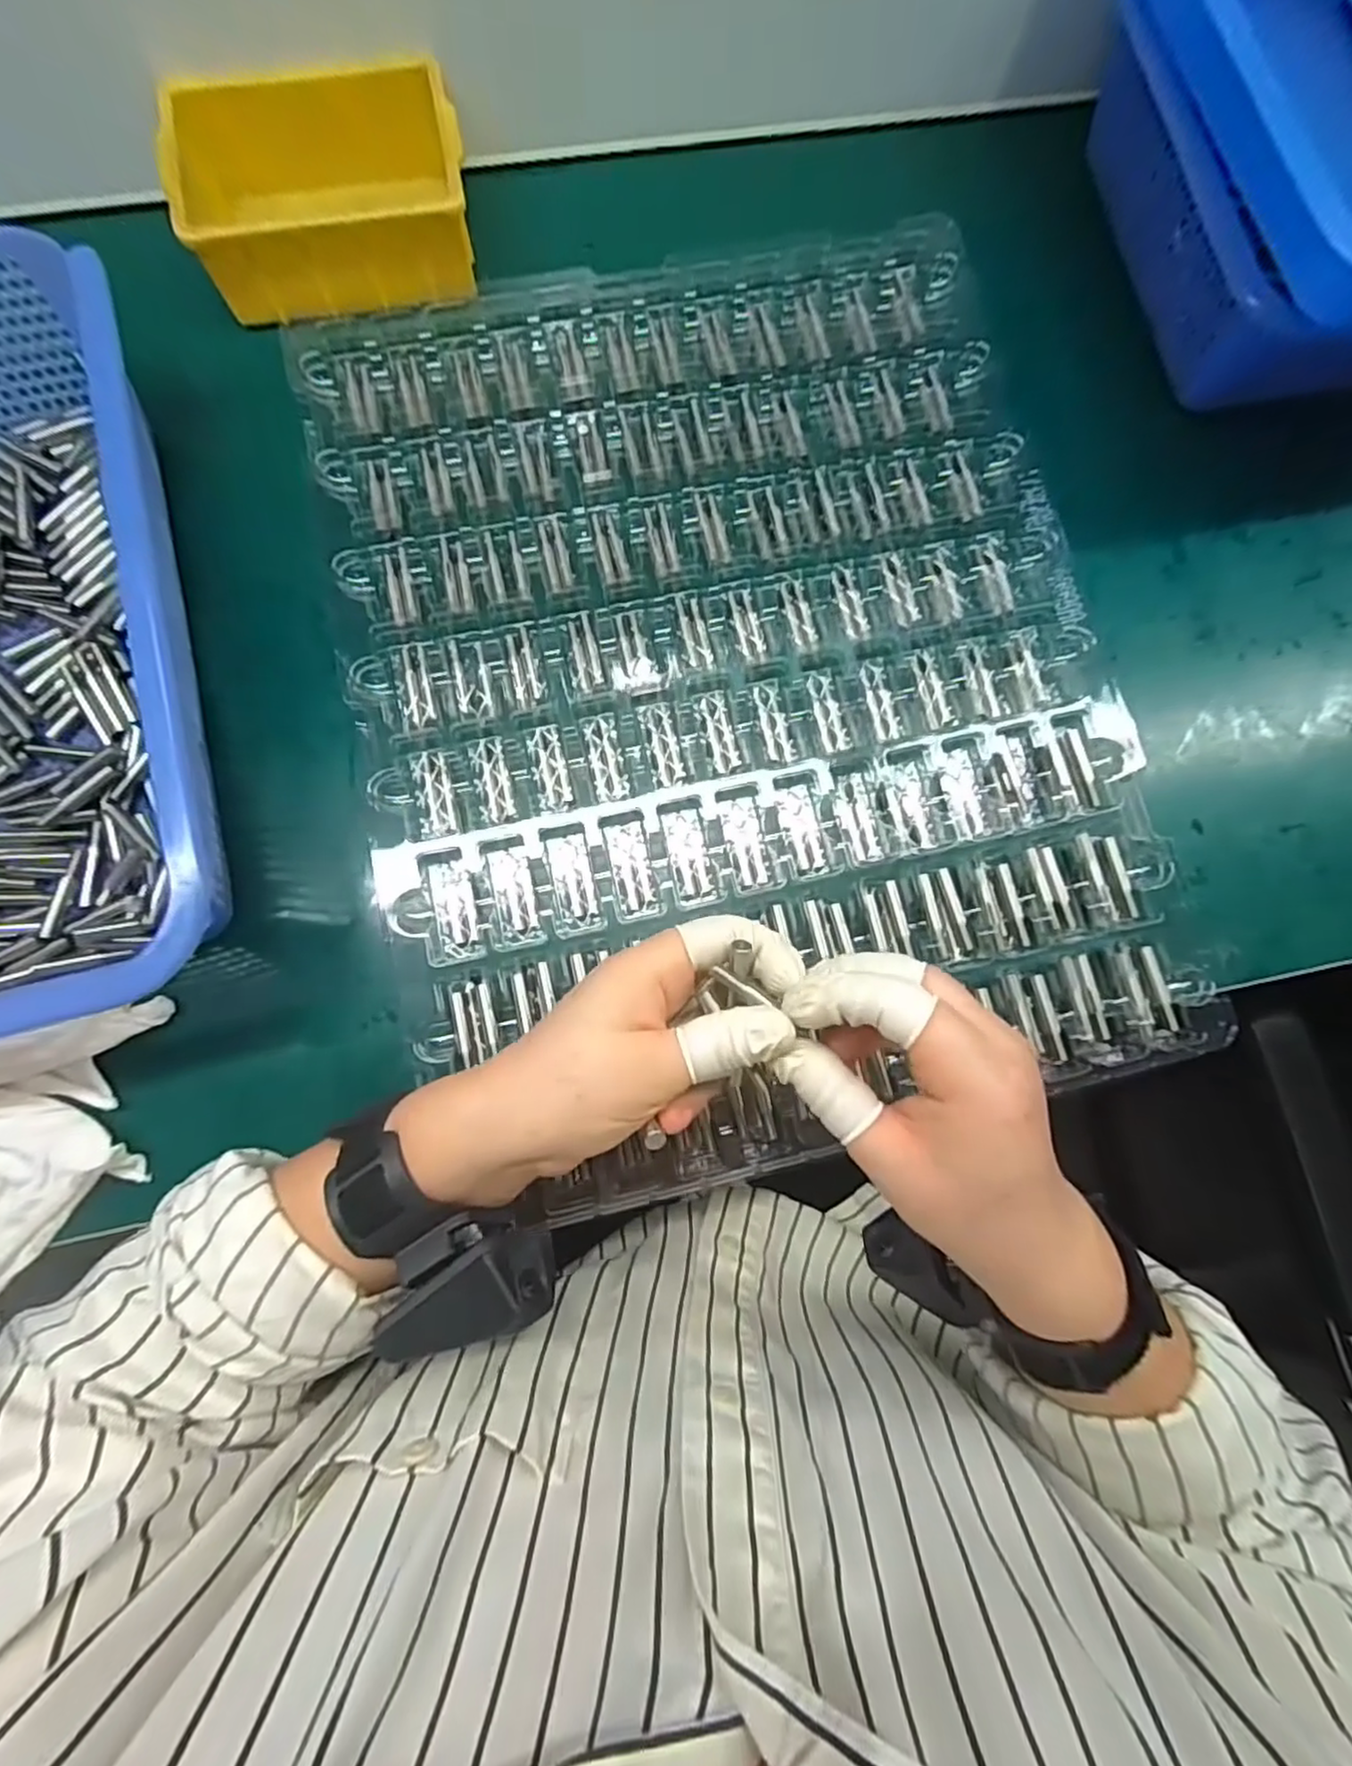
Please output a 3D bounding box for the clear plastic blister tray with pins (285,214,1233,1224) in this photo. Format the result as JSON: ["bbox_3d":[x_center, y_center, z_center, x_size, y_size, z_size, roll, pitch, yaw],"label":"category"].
[{"bbox_3d":[0.028,-0.111,0.353,0.380,0.022,0.478,-14,82,-5],"label":"clear plastic blister tray with pins"}]

